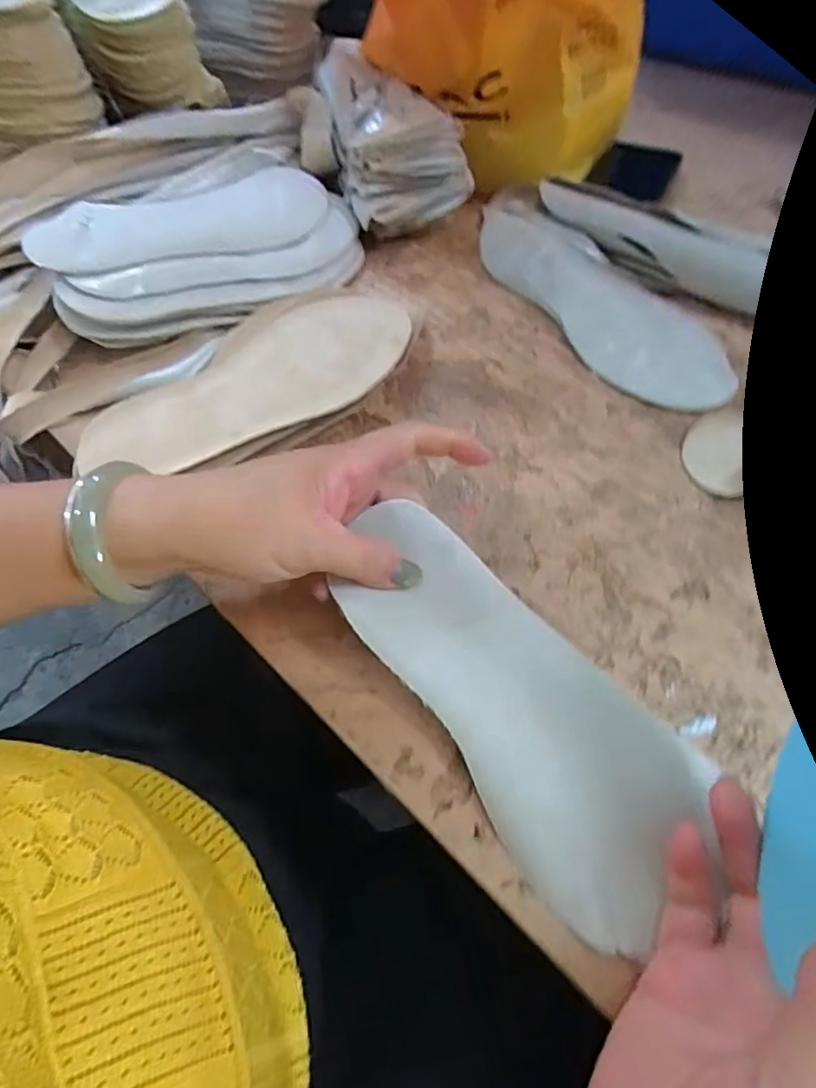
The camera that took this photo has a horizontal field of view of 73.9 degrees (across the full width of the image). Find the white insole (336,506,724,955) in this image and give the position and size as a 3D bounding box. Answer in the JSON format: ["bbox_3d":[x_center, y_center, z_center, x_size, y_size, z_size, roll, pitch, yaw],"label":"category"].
[{"bbox_3d":[0.047,0.066,0.255,0.084,0.017,0.205,-33,72,-18],"label":"white insole"}]

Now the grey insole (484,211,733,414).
[{"bbox_3d":[0.150,-0.187,0.413,0.090,0.029,0.231,-27,60,-15],"label":"grey insole"}]

